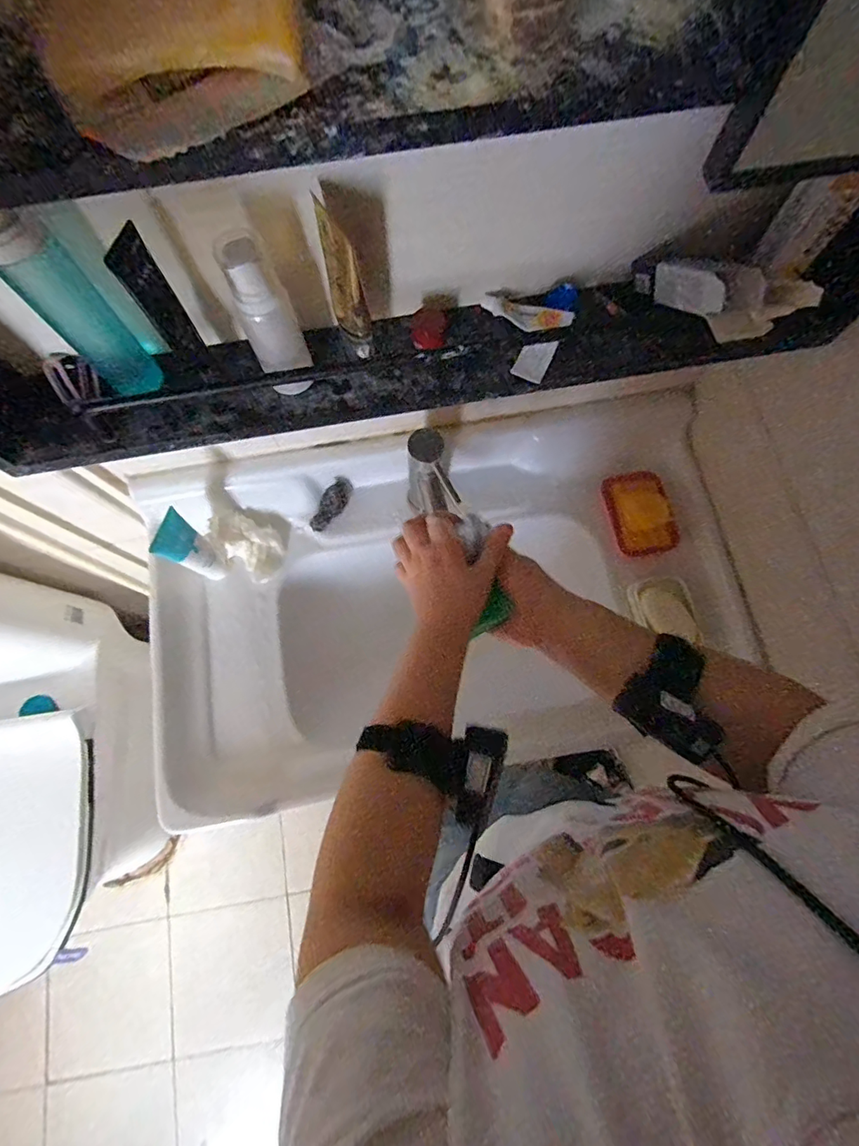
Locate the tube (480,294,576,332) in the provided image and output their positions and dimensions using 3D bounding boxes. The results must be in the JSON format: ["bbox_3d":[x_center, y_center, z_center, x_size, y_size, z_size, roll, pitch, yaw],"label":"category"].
[{"bbox_3d":[0.091,-0.245,0.462,0.085,0.011,0.026,21,73,7],"label":"tube"}]

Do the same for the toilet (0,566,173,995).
[{"bbox_3d":[-0.828,0.386,0.930,0.363,0.767,0.661,-6,72,-2],"label":"toilet"}]

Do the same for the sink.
[{"bbox_3d":[0.017,0.019,0.691,0.796,0.159,0.446,-12,72,-4],"label":"sink"}]

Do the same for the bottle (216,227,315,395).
[{"bbox_3d":[-0.128,-0.203,0.398,0.043,0.128,0.030,-17,72,-5],"label":"bottle"}]

